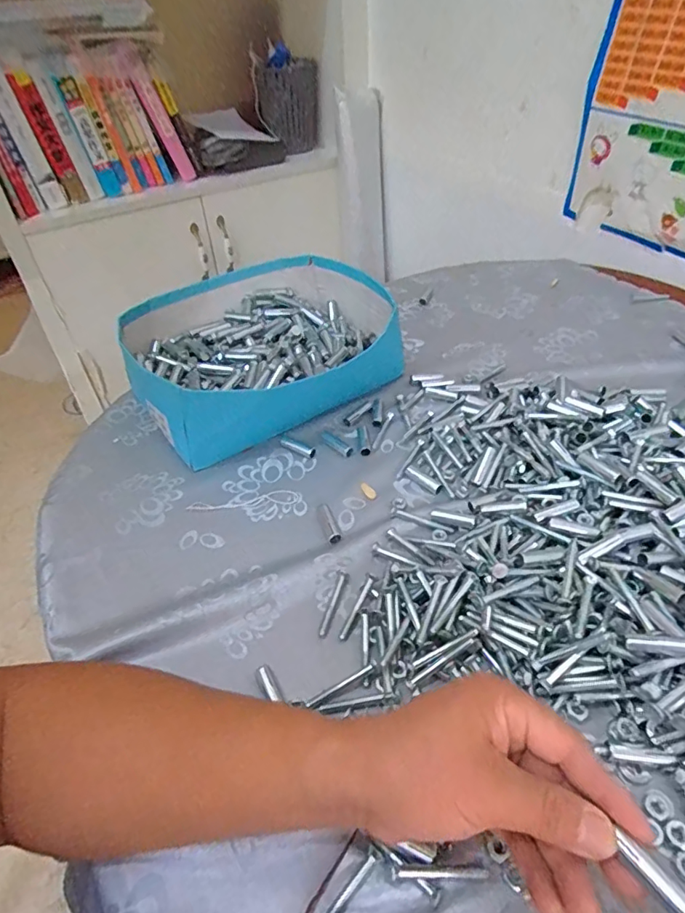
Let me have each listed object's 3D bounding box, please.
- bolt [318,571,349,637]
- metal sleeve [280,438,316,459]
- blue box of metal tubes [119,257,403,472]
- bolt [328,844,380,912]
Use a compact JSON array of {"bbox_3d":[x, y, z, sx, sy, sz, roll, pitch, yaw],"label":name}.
[{"bbox_3d":[-0.007,0.114,0.410,0.009,0.004,0.059,9,45,14],"label":"bolt"},{"bbox_3d":[-0.047,-0.009,0.546,0.043,0.008,0.012,22,49,26],"label":"metal sleeve"},{"bbox_3d":[-0.090,-0.128,0.617,0.302,0.088,0.260,-29,48,-24],"label":"blue box of metal tubes"},{"bbox_3d":[0.001,0.236,0.278,0.006,0.006,0.054,29,53,31],"label":"bolt"}]

